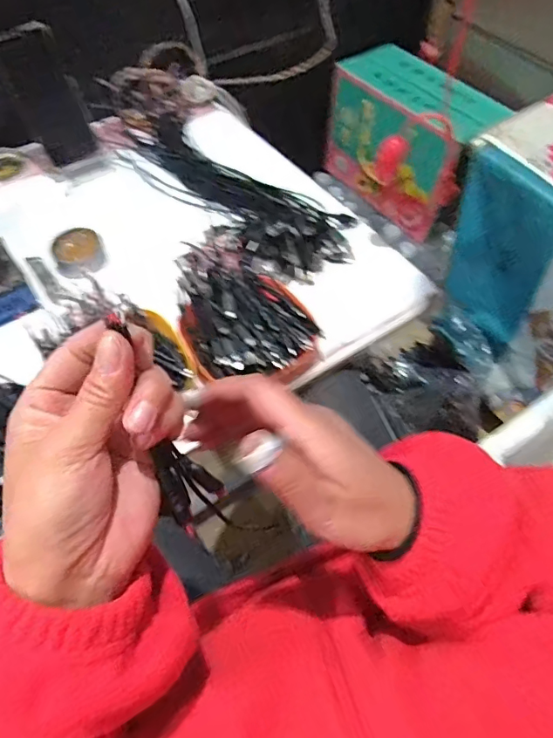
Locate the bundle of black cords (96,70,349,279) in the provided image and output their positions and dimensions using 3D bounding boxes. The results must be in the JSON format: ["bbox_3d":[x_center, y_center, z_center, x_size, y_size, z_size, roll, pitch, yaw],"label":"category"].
[{"bbox_3d":[-0.087,-0.290,0.707,0.164,0.055,0.472,-37,65,-22],"label":"bundle of black cords"}]

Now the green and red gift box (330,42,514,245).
[{"bbox_3d":[0.272,-0.470,1.057,0.154,0.246,0.337,-37,65,-22],"label":"green and red gift box"}]

